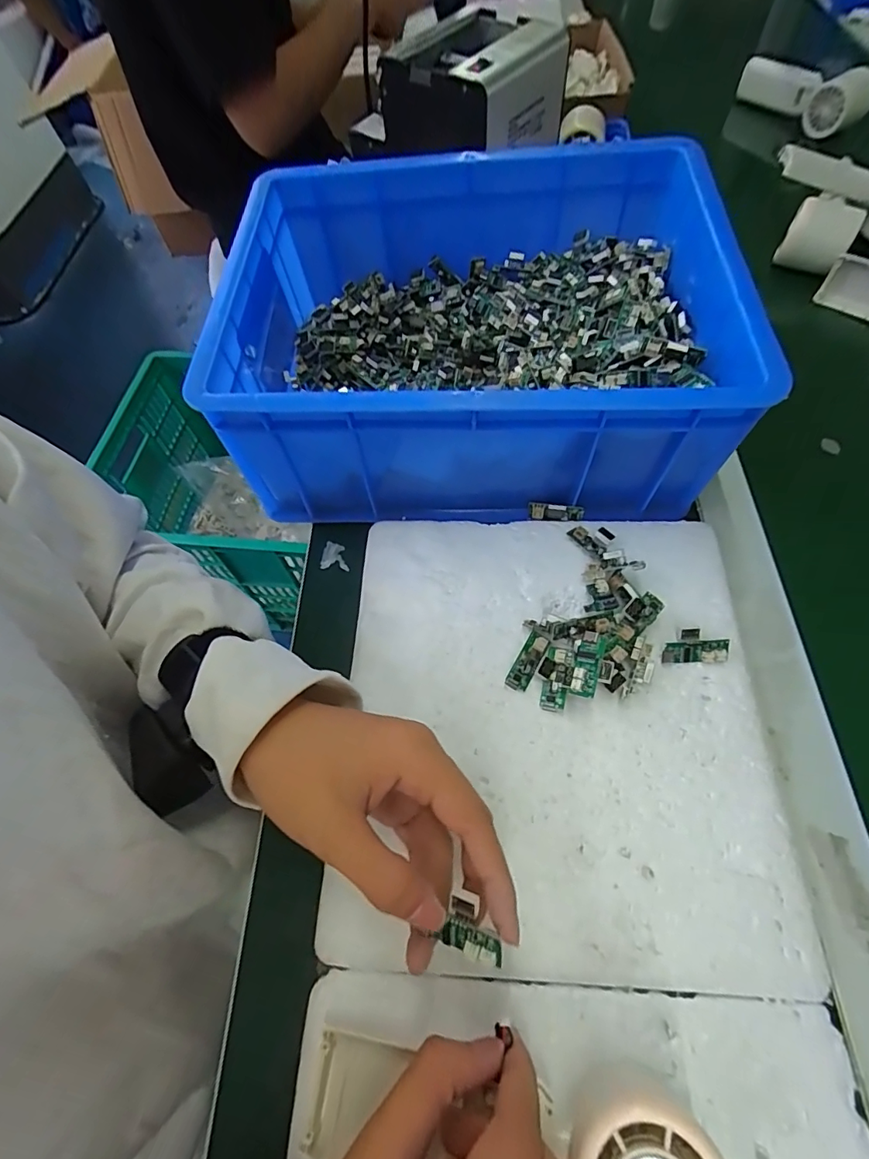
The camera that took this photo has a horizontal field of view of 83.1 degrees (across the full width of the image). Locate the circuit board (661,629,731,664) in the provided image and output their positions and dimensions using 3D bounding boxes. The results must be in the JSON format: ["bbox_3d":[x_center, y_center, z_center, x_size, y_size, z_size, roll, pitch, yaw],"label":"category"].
[{"bbox_3d":[0.162,0.041,0.305,0.039,0.010,0.019,-1,62,4],"label":"circuit board"}]

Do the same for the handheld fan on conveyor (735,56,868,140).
[{"bbox_3d":[0.491,-0.651,0.648,0.074,0.066,0.204,-21,63,-8],"label":"handheld fan on conveyor"}]

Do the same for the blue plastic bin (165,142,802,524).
[{"bbox_3d":[0.030,-0.186,0.376,0.324,0.126,0.264,0,62,4],"label":"blue plastic bin"}]

